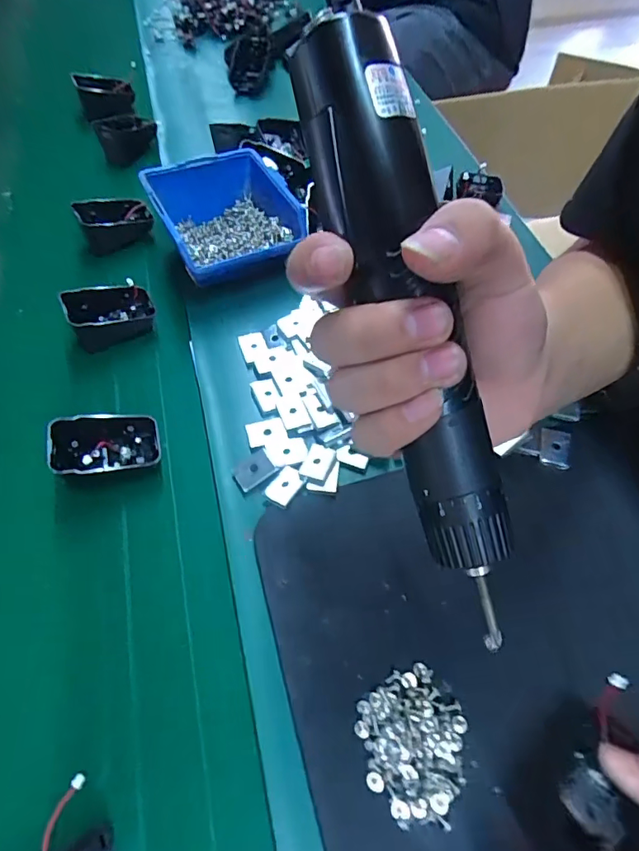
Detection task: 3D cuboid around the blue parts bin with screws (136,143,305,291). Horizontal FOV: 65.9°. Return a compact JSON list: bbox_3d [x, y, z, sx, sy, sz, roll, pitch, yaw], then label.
[{"bbox_3d":[-0.080,-0.183,0.443,0.118,0.056,0.121,-19,60,-13],"label":"blue parts bin with screws"}]

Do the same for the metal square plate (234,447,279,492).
[{"bbox_3d":[-0.045,0.030,0.340,0.027,0.004,0.021,-32,64,-20],"label":"metal square plate"}]

